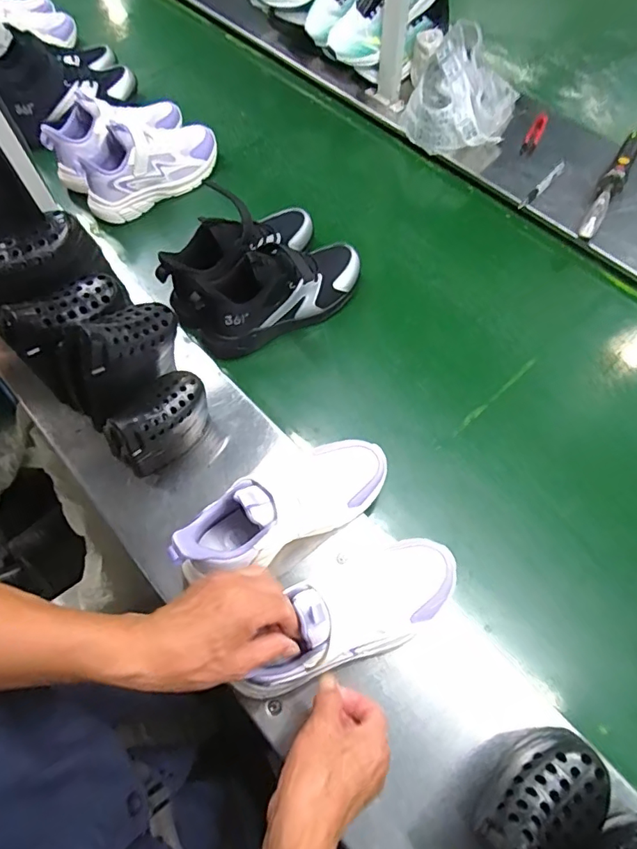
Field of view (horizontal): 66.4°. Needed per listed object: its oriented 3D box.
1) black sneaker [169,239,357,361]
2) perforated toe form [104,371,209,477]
[{"bbox_3d":[-0.066,-0.201,0.711,0.275,0.121,0.115,-20,65,-8],"label":"black sneaker"},{"bbox_3d":[-0.193,-0.005,0.595,0.070,0.114,0.129,41,72,18],"label":"perforated toe form"}]

